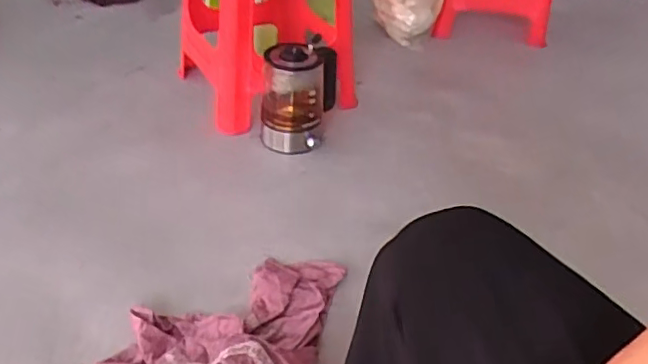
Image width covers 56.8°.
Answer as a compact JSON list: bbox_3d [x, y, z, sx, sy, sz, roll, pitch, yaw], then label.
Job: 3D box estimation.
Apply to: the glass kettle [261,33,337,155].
[{"bbox_3d":[-0.054,-0.181,1.282,0.154,0.230,0.160,3,36,0],"label":"glass kettle"}]

